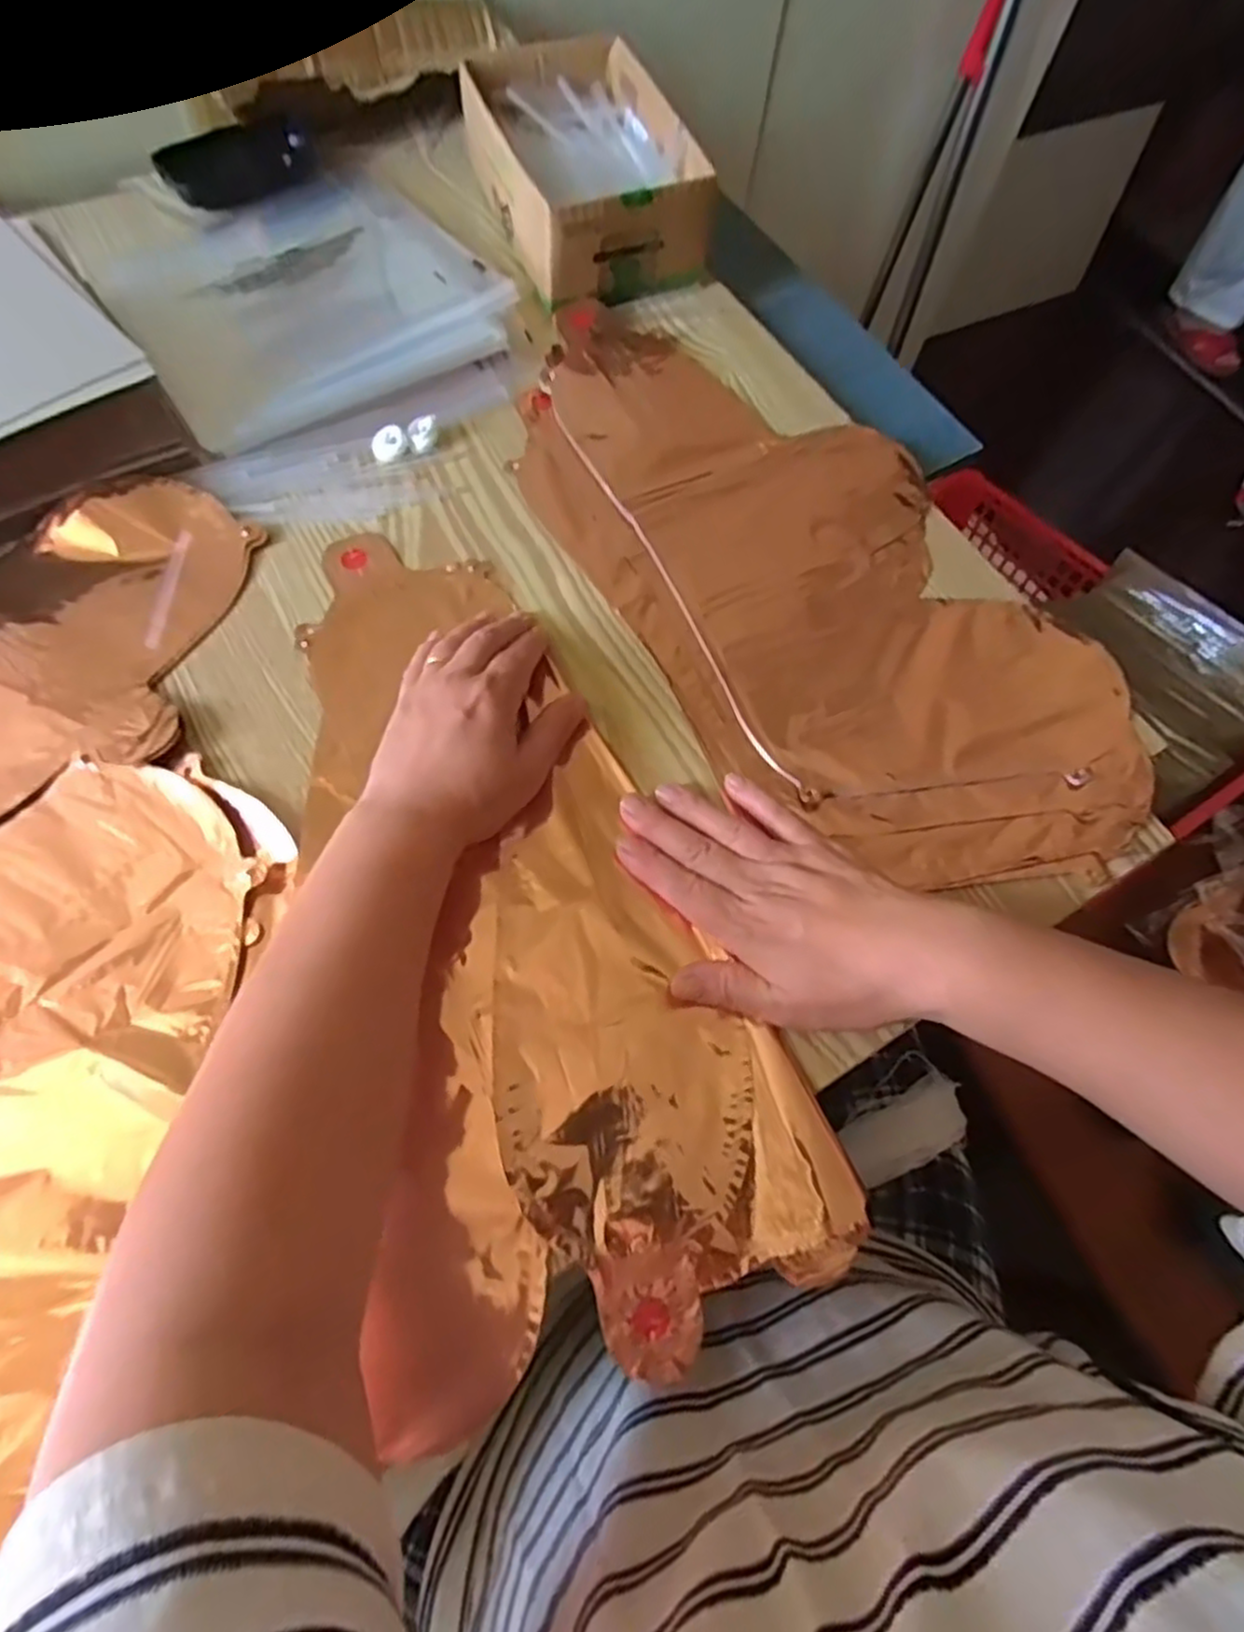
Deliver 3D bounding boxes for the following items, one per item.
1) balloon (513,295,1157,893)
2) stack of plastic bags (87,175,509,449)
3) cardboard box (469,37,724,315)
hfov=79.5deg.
[{"bbox_3d":[0.105,-0.158,0.460,0.225,0.010,0.467,-29,71,-15],"label":"balloon"},{"bbox_3d":[-0.226,-0.371,0.531,0.236,0.016,0.249,-34,72,-16],"label":"stack of plastic bags"},{"bbox_3d":[-0.031,-0.475,0.551,0.131,0.068,0.208,-21,69,-12],"label":"cardboard box"}]

